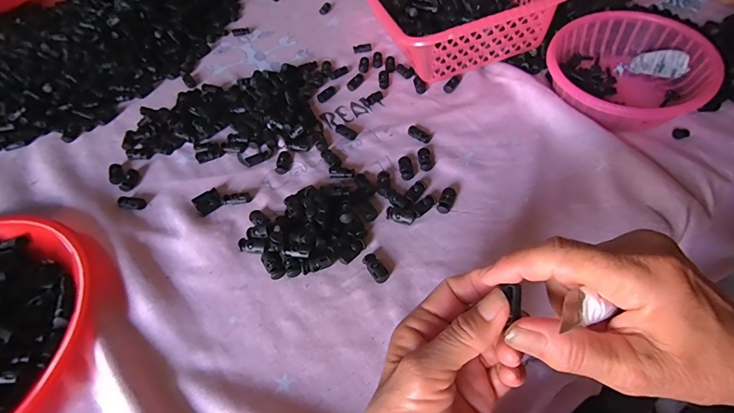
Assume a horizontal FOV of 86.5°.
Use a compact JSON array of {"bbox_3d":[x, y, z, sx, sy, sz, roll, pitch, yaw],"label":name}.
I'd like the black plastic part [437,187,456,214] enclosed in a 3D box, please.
[{"bbox_3d":[0.080,-0.006,0.390,0.013,0.009,0.028,17,54,17],"label":"black plastic part"}]

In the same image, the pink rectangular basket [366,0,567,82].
[{"bbox_3d":[0.108,-0.294,0.561,0.208,0.098,0.284,-15,51,-8],"label":"pink rectangular basket"}]

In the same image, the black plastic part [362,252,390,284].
[{"bbox_3d":[0.007,0.053,0.348,0.014,0.008,0.032,-26,53,-16],"label":"black plastic part"}]

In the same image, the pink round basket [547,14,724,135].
[{"bbox_3d":[0.297,-0.156,0.457,0.164,0.062,0.156,2,51,7],"label":"pink round basket"}]

